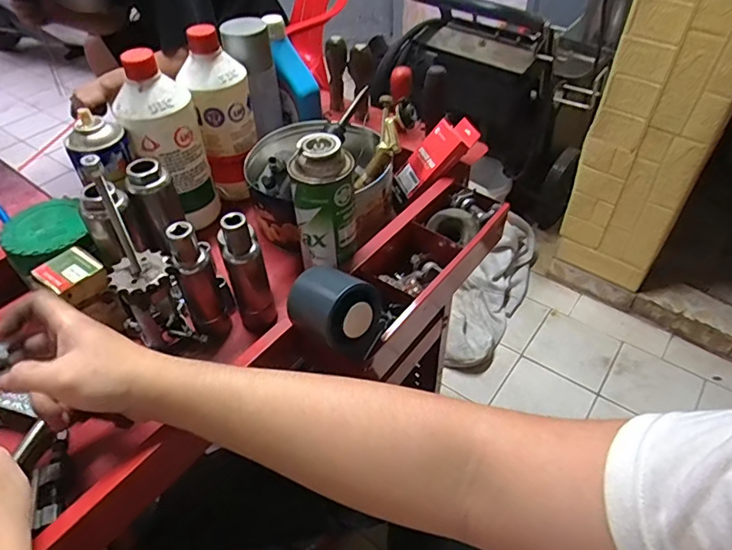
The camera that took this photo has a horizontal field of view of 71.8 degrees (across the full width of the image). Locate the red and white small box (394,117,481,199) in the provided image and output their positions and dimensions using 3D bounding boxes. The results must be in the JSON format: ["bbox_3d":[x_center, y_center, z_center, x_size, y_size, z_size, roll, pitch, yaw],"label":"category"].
[{"bbox_3d":[0.091,-0.157,0.670,0.121,0.029,0.052,-41,45,17],"label":"red and white small box"}]

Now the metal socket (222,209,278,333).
[{"bbox_3d":[-0.119,0.002,0.519,0.036,0.136,0.031,-20,48,-18],"label":"metal socket"}]

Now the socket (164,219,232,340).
[{"bbox_3d":[-0.168,0.009,0.511,0.034,0.134,0.030,-22,49,-20],"label":"socket"}]

